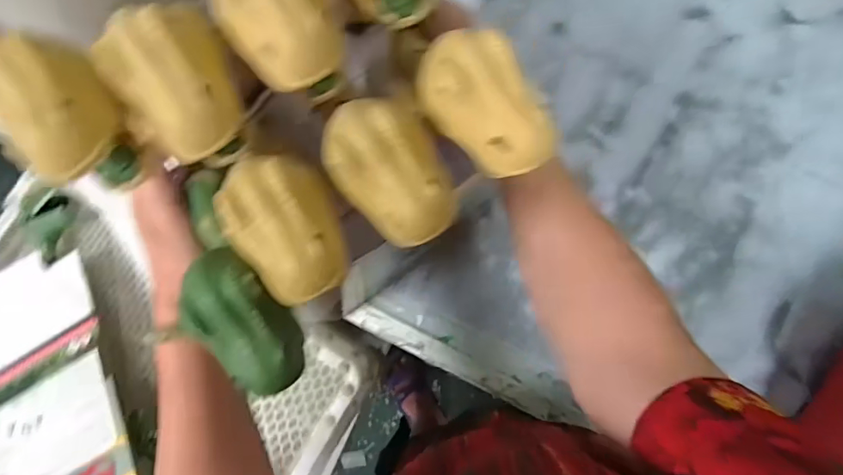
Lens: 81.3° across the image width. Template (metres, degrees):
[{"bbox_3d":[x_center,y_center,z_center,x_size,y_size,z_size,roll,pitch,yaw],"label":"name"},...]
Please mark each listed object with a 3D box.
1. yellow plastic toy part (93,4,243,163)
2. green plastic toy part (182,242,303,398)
[{"bbox_3d":[-0.104,-0.063,0.209,0.042,0.033,0.060,-22,81,4],"label":"yellow plastic toy part"},{"bbox_3d":[-0.079,0.038,0.229,0.034,0.024,0.066,-40,96,-5],"label":"green plastic toy part"}]

